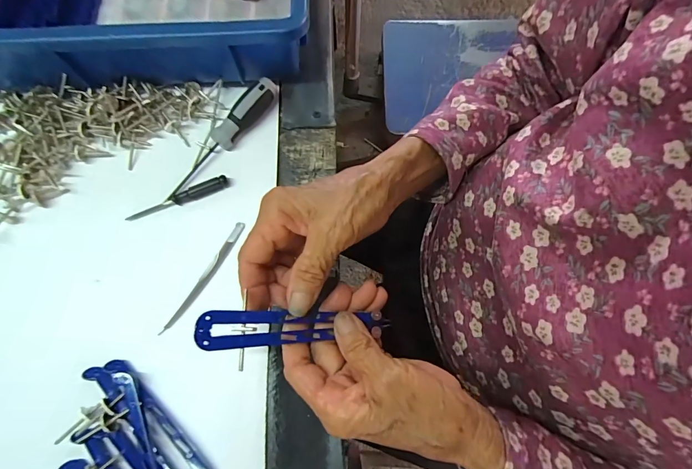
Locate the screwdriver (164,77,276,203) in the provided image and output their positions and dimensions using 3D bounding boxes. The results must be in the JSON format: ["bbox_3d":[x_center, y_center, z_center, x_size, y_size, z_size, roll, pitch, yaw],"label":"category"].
[{"bbox_3d":[-0.113,-0.088,0.332,0.020,0.025,0.140,34,75,11],"label":"screwdriver"}]

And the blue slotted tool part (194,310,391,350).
[{"bbox_3d":[-0.028,0.058,0.229,0.123,0.008,0.021,4,69,-24],"label":"blue slotted tool part"}]

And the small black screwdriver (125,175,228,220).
[{"bbox_3d":[-0.149,-0.031,0.321,0.090,0.010,0.012,-23,73,-7],"label":"small black screwdriver"}]

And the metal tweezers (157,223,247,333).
[{"bbox_3d":[-0.118,0.034,0.300,0.010,0.011,0.105,31,74,10],"label":"metal tweezers"}]

